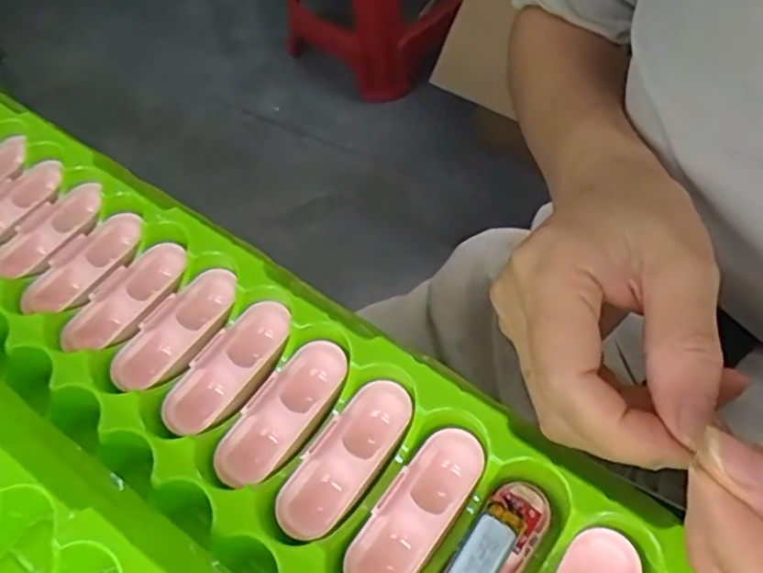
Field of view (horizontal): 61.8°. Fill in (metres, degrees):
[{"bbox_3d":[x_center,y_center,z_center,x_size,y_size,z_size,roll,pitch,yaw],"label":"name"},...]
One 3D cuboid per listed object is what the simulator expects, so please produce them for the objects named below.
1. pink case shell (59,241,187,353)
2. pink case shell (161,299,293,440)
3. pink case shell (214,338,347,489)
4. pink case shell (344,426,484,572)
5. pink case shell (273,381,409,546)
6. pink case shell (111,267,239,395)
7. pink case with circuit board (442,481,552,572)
[{"bbox_3d":[-0.111,0.006,0.283,0.027,0.013,0.063,28,65,22],"label":"pink case shell"},{"bbox_3d":[-0.061,0.033,0.261,0.027,0.010,0.064,33,66,24],"label":"pink case shell"},{"bbox_3d":[-0.038,0.048,0.247,0.024,0.010,0.064,30,65,23],"label":"pink case shell"},{"bbox_3d":[0.012,0.078,0.221,0.023,0.006,0.064,31,66,23],"label":"pink case shell"},{"bbox_3d":[-0.013,0.062,0.234,0.024,0.010,0.065,32,66,23],"label":"pink case shell"},{"bbox_3d":[-0.085,0.018,0.270,0.028,0.012,0.064,35,67,25],"label":"pink case shell"},{"bbox_3d":[0.034,0.088,0.205,0.020,0.015,0.060,33,66,24],"label":"pink case with circuit board"}]

